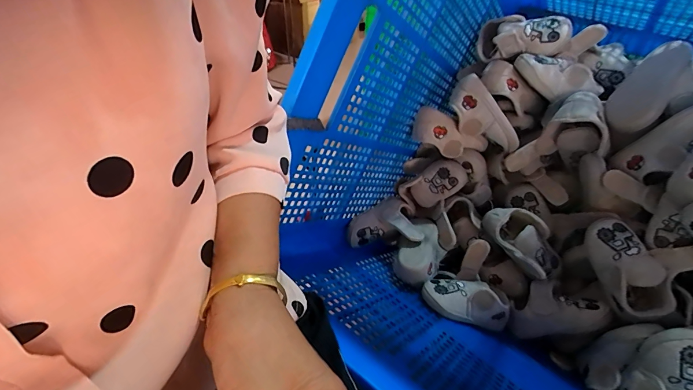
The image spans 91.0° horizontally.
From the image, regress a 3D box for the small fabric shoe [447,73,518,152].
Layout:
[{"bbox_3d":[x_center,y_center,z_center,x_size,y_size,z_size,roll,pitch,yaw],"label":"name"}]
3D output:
[{"bbox_3d":[0.232,-0.128,0.576,0.148,0.065,0.055,49,50,-3],"label":"small fabric shoe"}]

